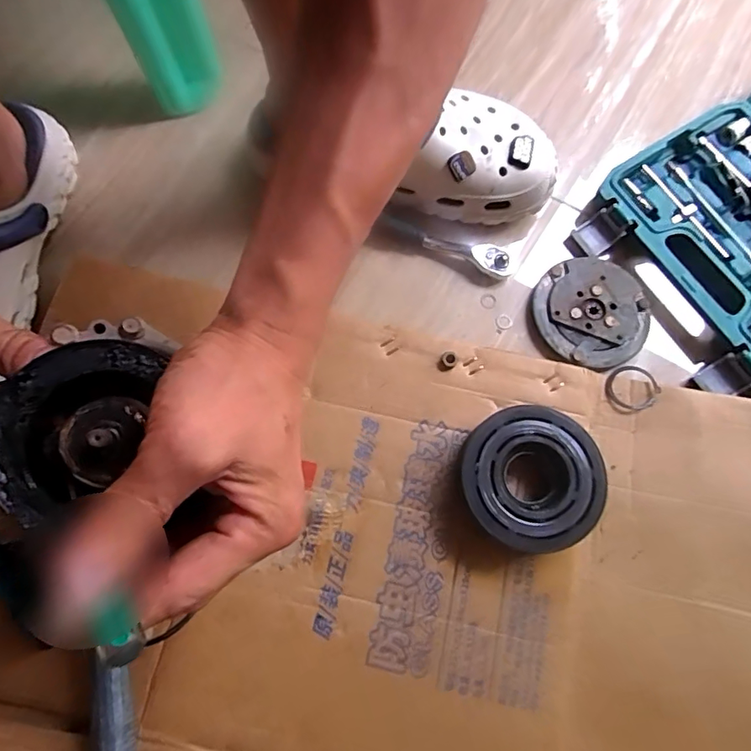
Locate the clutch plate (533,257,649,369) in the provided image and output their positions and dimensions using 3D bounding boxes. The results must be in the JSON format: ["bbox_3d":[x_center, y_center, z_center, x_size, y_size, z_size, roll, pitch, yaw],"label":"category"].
[{"bbox_3d":[0.191,-0.056,0.444,0.097,0.013,0.098,0,72,-1],"label":"clutch plate"}]

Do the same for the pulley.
[{"bbox_3d":[0.113,0.078,0.373,0.097,0.037,0.097,0,72,-1],"label":"pulley"}]

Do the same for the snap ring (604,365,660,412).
[{"bbox_3d":[0.213,0.011,0.418,0.039,0.004,0.040,-1,81,9],"label":"snap ring"}]

